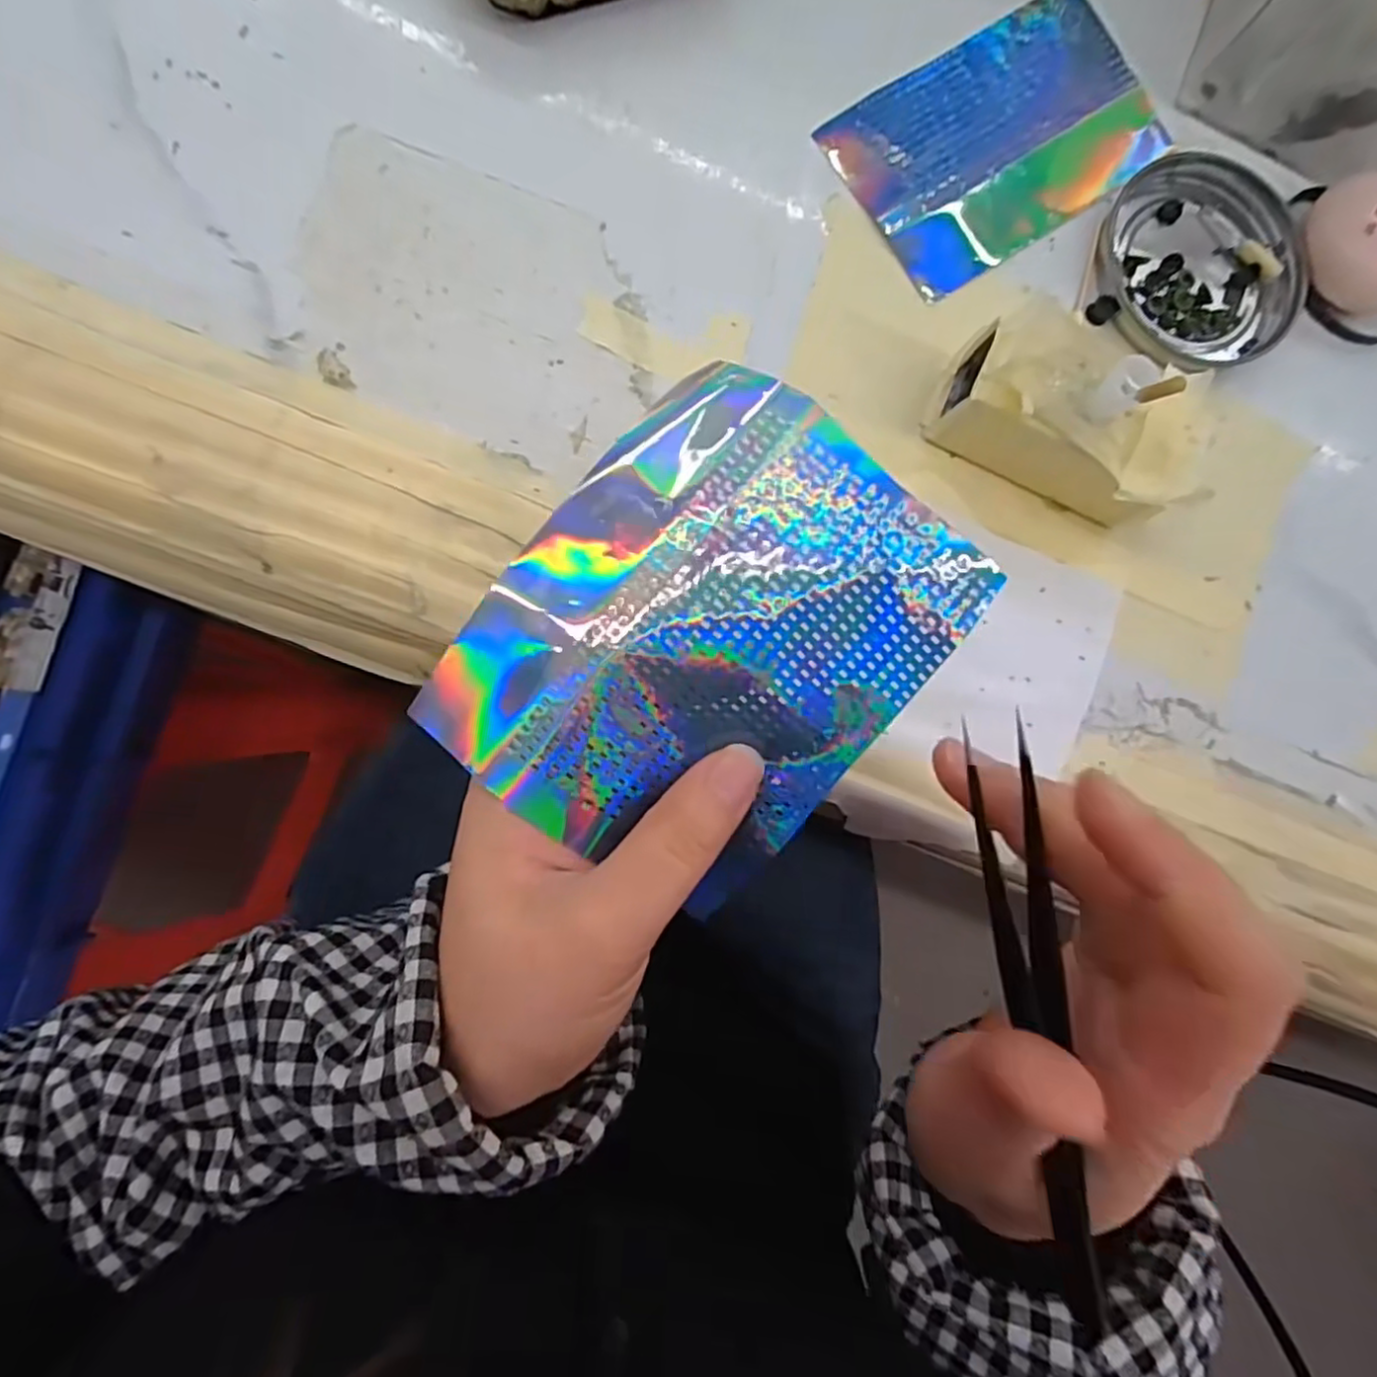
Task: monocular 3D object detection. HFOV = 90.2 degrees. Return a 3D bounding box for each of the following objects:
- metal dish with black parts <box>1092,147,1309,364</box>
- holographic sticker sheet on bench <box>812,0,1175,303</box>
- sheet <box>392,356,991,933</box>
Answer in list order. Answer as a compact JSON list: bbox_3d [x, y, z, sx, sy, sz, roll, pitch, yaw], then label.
[{"bbox_3d":[0.191,-0.163,0.259,0.078,0.011,0.078,0,87,-7],"label":"metal dish with black parts"},{"bbox_3d":[0.117,-0.203,0.252,0.124,0.004,0.075,-34,91,-8],"label":"holographic sticker sheet on bench"},{"bbox_3d":[0.004,-0.011,0.174,0.100,0.029,0.118,38,83,-4],"label":"sheet"}]

